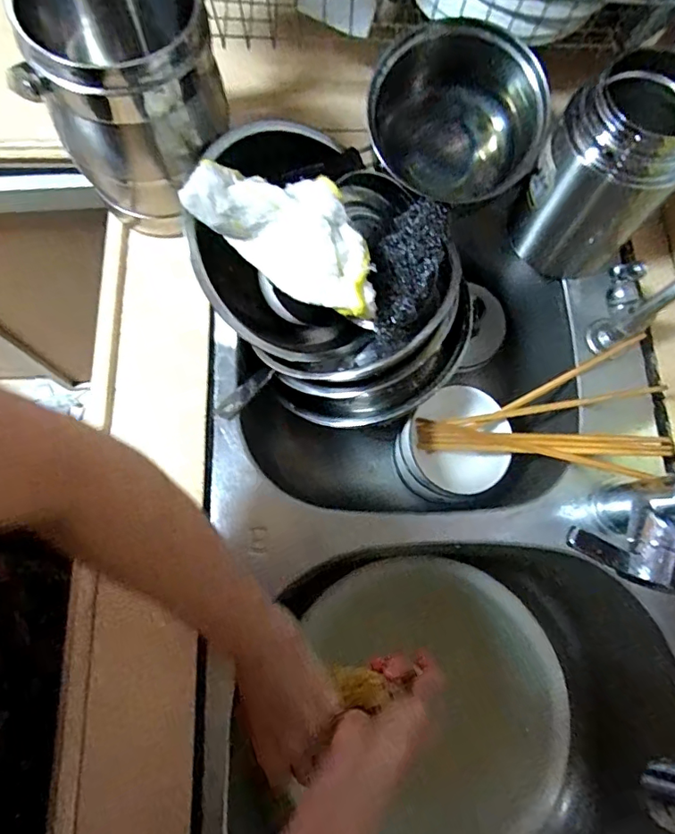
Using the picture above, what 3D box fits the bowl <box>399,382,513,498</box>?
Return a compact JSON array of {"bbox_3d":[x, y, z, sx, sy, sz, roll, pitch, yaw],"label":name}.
[{"bbox_3d":[0.125,0.026,0.544,0.108,0.043,0.113,0,74,-1],"label":"bowl"}]

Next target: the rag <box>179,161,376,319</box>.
[{"bbox_3d":[-0.030,-0.149,0.413,0.168,0.051,0.079,32,76,7],"label":"rag"}]

